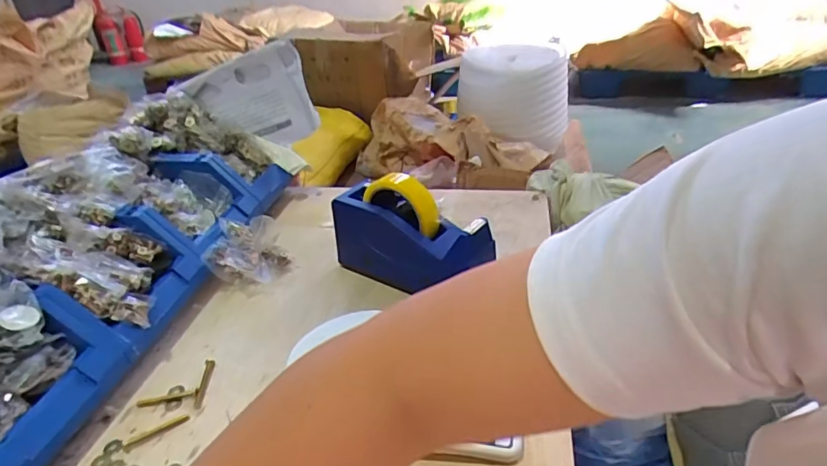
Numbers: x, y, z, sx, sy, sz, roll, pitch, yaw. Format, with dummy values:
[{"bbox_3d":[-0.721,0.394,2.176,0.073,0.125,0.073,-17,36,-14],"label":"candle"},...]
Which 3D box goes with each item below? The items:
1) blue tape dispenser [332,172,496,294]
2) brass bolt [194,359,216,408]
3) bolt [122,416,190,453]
[{"bbox_3d":[-0.003,0.004,0.629,0.202,0.130,0.062,17,37,33],"label":"blue tape dispenser"},{"bbox_3d":[-0.212,0.151,0.531,0.010,0.005,0.059,-7,30,-3],"label":"brass bolt"},{"bbox_3d":[-0.237,0.183,0.482,0.058,0.004,0.009,-23,35,-28],"label":"bolt"}]

